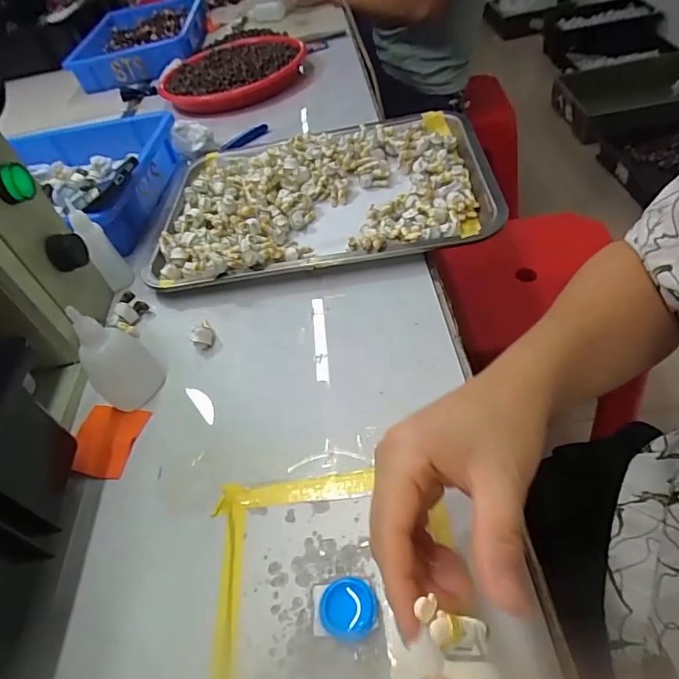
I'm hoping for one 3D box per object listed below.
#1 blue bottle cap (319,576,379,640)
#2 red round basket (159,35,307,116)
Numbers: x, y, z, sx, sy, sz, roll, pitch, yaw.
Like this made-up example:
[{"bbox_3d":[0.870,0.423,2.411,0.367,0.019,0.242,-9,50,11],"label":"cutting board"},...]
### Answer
[{"bbox_3d":[0.004,0.140,0.248,0.030,0.006,0.028,-7,48,7],"label":"blue bottle cap"},{"bbox_3d":[-0.185,-0.465,0.820,0.243,0.050,0.251,-4,46,4],"label":"red round basket"}]

